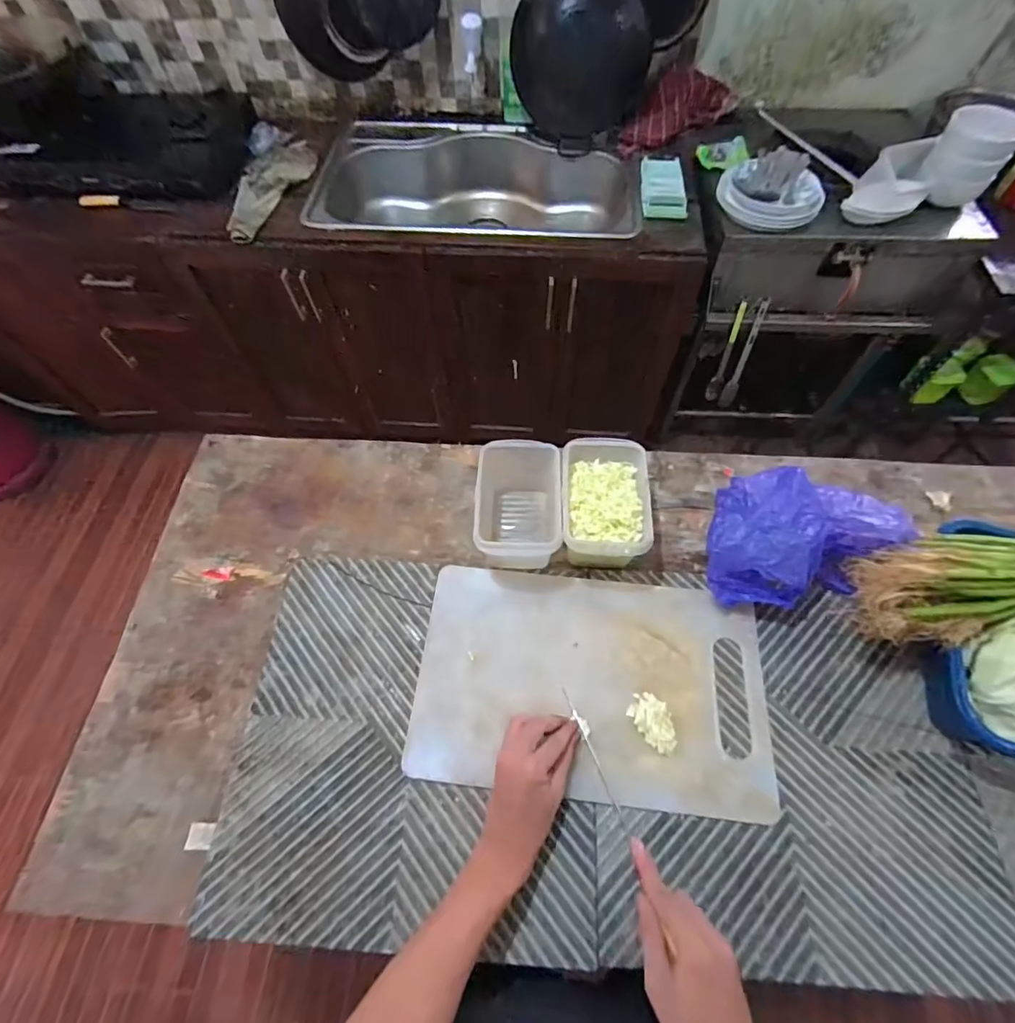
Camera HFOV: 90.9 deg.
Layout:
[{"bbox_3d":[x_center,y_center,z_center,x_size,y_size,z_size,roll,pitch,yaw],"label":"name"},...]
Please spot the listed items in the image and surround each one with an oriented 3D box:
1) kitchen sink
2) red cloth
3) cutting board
[{"bbox_3d":[-0.078,-0.865,1.405,0.837,0.225,0.480,5,61,5],"label":"kitchen sink"},{"bbox_3d":[0.439,-1.051,1.296,0.309,0.132,0.079,-20,61,10],"label":"red cloth"},{"bbox_3d":[0.096,0.195,0.582,0.392,0.018,0.245,5,61,5],"label":"cutting board"}]

